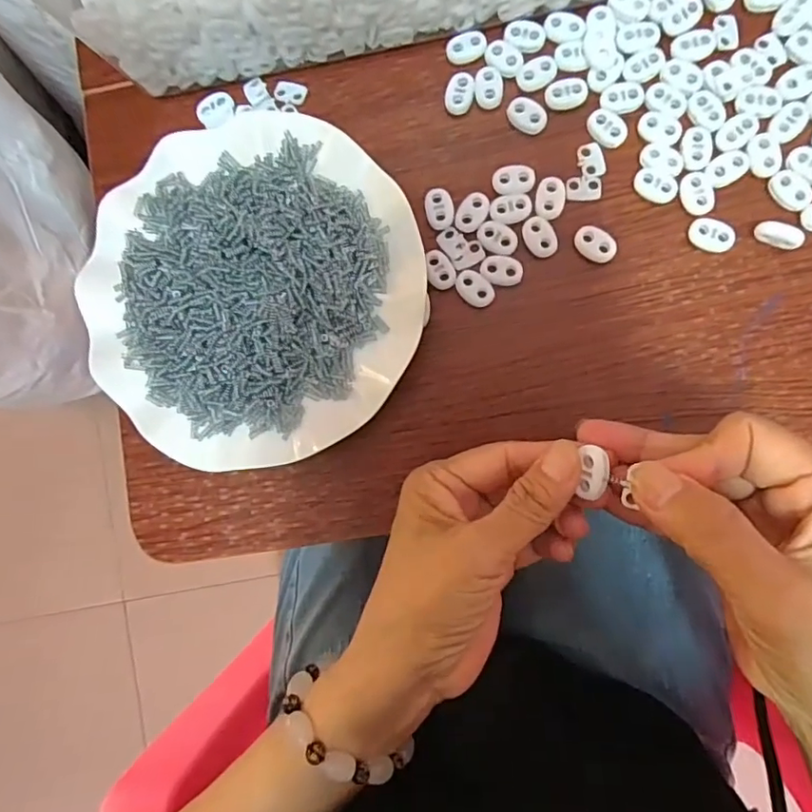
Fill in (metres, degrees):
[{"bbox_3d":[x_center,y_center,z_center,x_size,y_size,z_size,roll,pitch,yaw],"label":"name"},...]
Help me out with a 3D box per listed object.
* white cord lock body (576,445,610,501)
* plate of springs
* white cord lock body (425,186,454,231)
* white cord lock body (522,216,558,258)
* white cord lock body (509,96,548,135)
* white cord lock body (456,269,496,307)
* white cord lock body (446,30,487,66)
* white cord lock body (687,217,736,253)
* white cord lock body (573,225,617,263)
[{"bbox_3d":[0.076,0.028,0.220,0.010,0.004,0.021,3,98,6],"label":"white cord lock body"},{"bbox_3d":[-0.082,-0.063,0.301,0.176,0.025,0.184,0,87,6],"label":"plate of springs"},{"bbox_3d":[0.019,-0.109,0.301,0.015,0.004,0.022,-9,86,6],"label":"white cord lock body"},{"bbox_3d":[0.072,-0.092,0.294,0.016,0.004,0.022,-26,85,4],"label":"white cord lock body"},{"bbox_3d":[0.067,-0.160,0.300,0.016,0.004,0.022,-44,84,3],"label":"white cord lock body"},{"bbox_3d":[0.037,-0.064,0.297,0.016,0.004,0.023,-45,84,2],"label":"white cord lock body"},{"bbox_3d":[0.034,-0.200,0.306,0.022,0.004,0.014,-11,86,5],"label":"white cord lock body"},{"bbox_3d":[0.160,-0.090,0.286,0.022,0.005,0.016,23,90,7],"label":"white cord lock body"},{"bbox_3d":[0.101,-0.087,0.293,0.023,0.004,0.017,43,92,6],"label":"white cord lock body"}]

